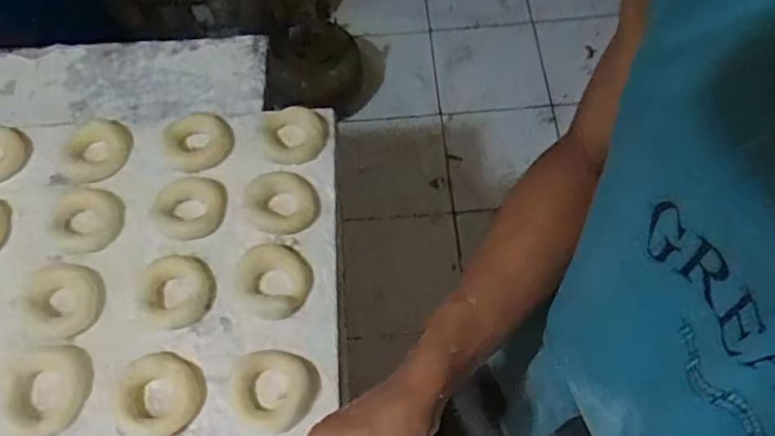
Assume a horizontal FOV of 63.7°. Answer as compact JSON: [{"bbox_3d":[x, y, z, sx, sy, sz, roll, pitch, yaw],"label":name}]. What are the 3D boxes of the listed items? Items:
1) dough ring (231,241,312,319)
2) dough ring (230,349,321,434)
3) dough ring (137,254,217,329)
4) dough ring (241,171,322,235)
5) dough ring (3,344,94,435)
[{"bbox_3d":[-0.110,0.059,0.604,0.071,0.019,0.073,-1,64,2],"label":"dough ring"},{"bbox_3d":[-0.103,0.155,0.562,0.075,0.015,0.070,0,62,1],"label":"dough ring"},{"bbox_3d":[-0.207,0.072,0.612,0.070,0.014,0.072,0,62,1],"label":"dough ring"},{"bbox_3d":[-0.109,-0.018,0.643,0.073,0.016,0.072,-1,64,2],"label":"dough ring"},{"bbox_3d":[-0.309,0.156,0.569,0.075,0.016,0.079,0,62,1],"label":"dough ring"}]

